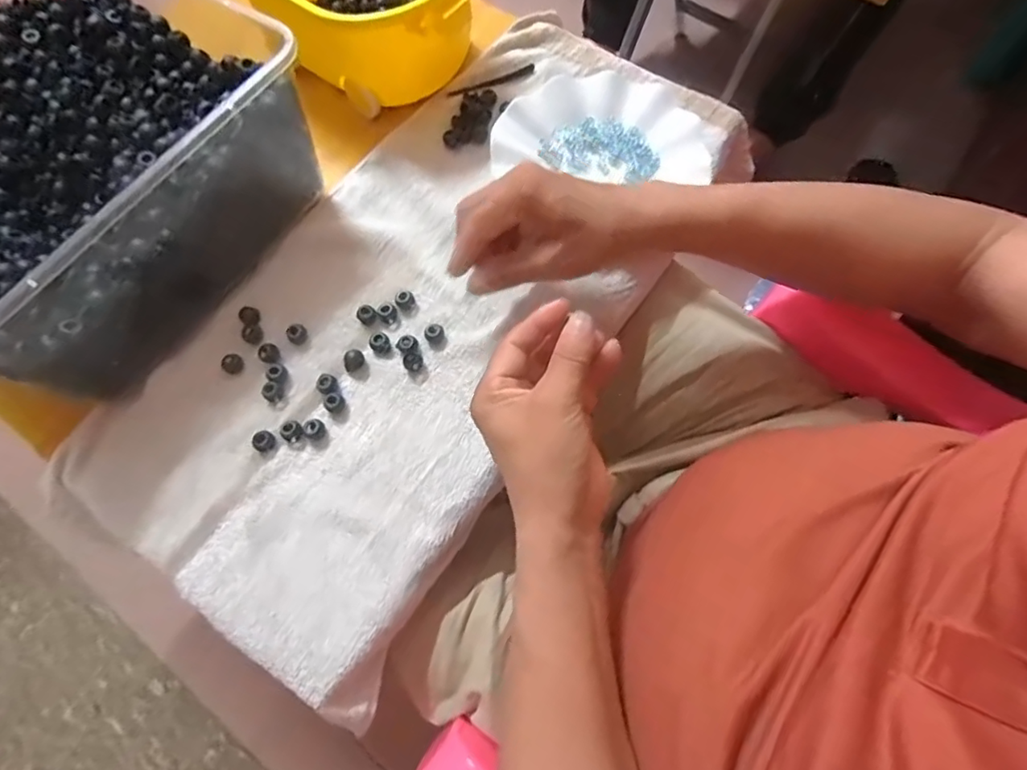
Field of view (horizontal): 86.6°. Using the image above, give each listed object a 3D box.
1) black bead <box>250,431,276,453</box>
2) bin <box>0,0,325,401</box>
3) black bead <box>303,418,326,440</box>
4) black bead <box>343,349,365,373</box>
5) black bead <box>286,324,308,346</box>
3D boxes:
[{"bbox_3d":[-0.187,0.042,0.406,0.015,0.013,0.013,-39,72,-13],"label":"black bead"},{"bbox_3d":[-0.344,-0.159,0.421,0.284,0.138,0.282,32,72,14],"label":"bin"},{"bbox_3d":[-0.150,0.033,0.409,0.015,0.010,0.014,-1,68,2],"label":"black bead"},{"bbox_3d":[-0.125,-0.019,0.427,0.016,0.015,0.012,-17,68,-5],"label":"black bead"},{"bbox_3d":[-0.175,-0.041,0.439,0.016,0.012,0.015,-1,68,2],"label":"black bead"}]

